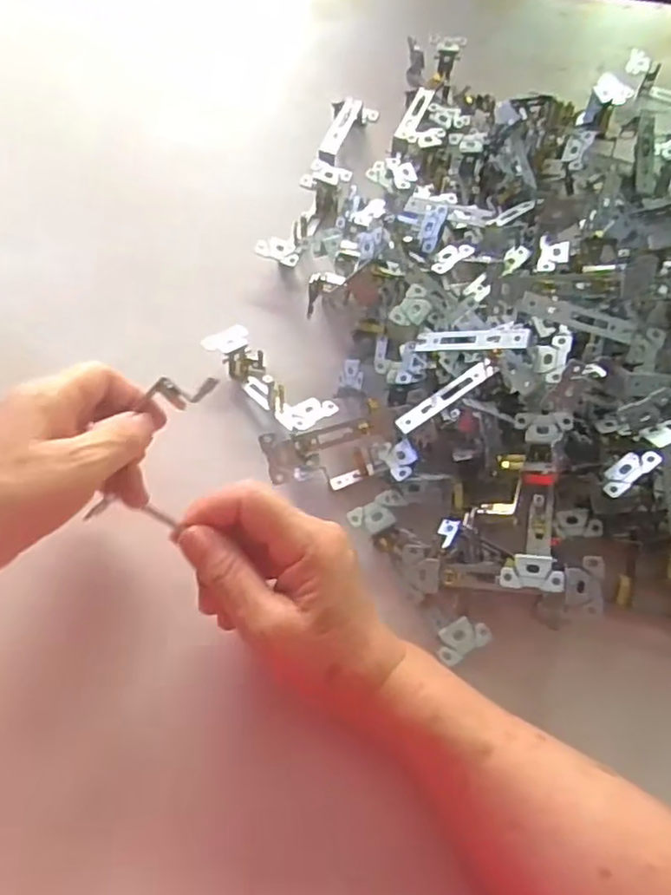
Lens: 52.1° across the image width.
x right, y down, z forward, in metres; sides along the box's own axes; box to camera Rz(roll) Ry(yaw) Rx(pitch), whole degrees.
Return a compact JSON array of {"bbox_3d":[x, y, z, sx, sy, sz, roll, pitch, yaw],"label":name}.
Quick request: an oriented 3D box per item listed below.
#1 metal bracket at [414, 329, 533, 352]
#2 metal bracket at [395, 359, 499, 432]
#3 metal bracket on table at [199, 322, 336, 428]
[{"bbox_3d":[0.081,-0.063,0.408,0.070,0.004,0.012,2,78,31],"label":"metal bracket"},{"bbox_3d":[0.067,-0.031,0.417,0.068,0.010,0.014,-35,68,-2],"label":"metal bracket"},{"bbox_3d":[-0.043,-0.043,0.458,0.031,0.033,0.103,-38,56,-18],"label":"metal bracket on table"}]

